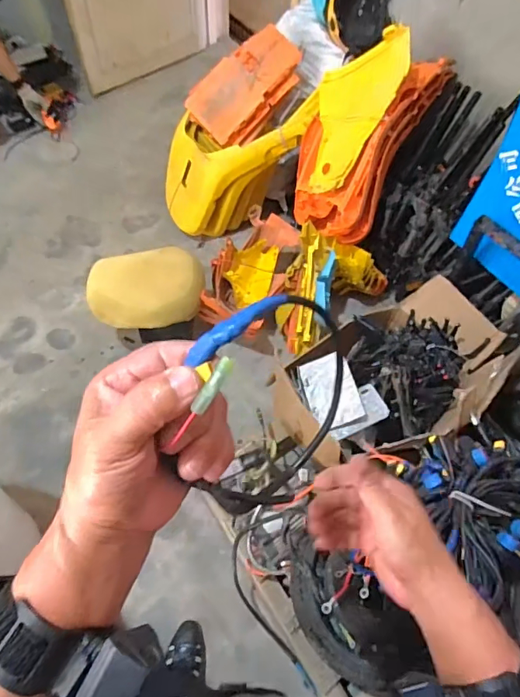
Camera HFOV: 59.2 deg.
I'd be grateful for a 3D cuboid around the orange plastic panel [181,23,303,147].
[{"bbox_3d":[-0.047,-0.938,1.649,0.410,0.084,0.254,-43,101,16],"label":"orange plastic panel"}]

